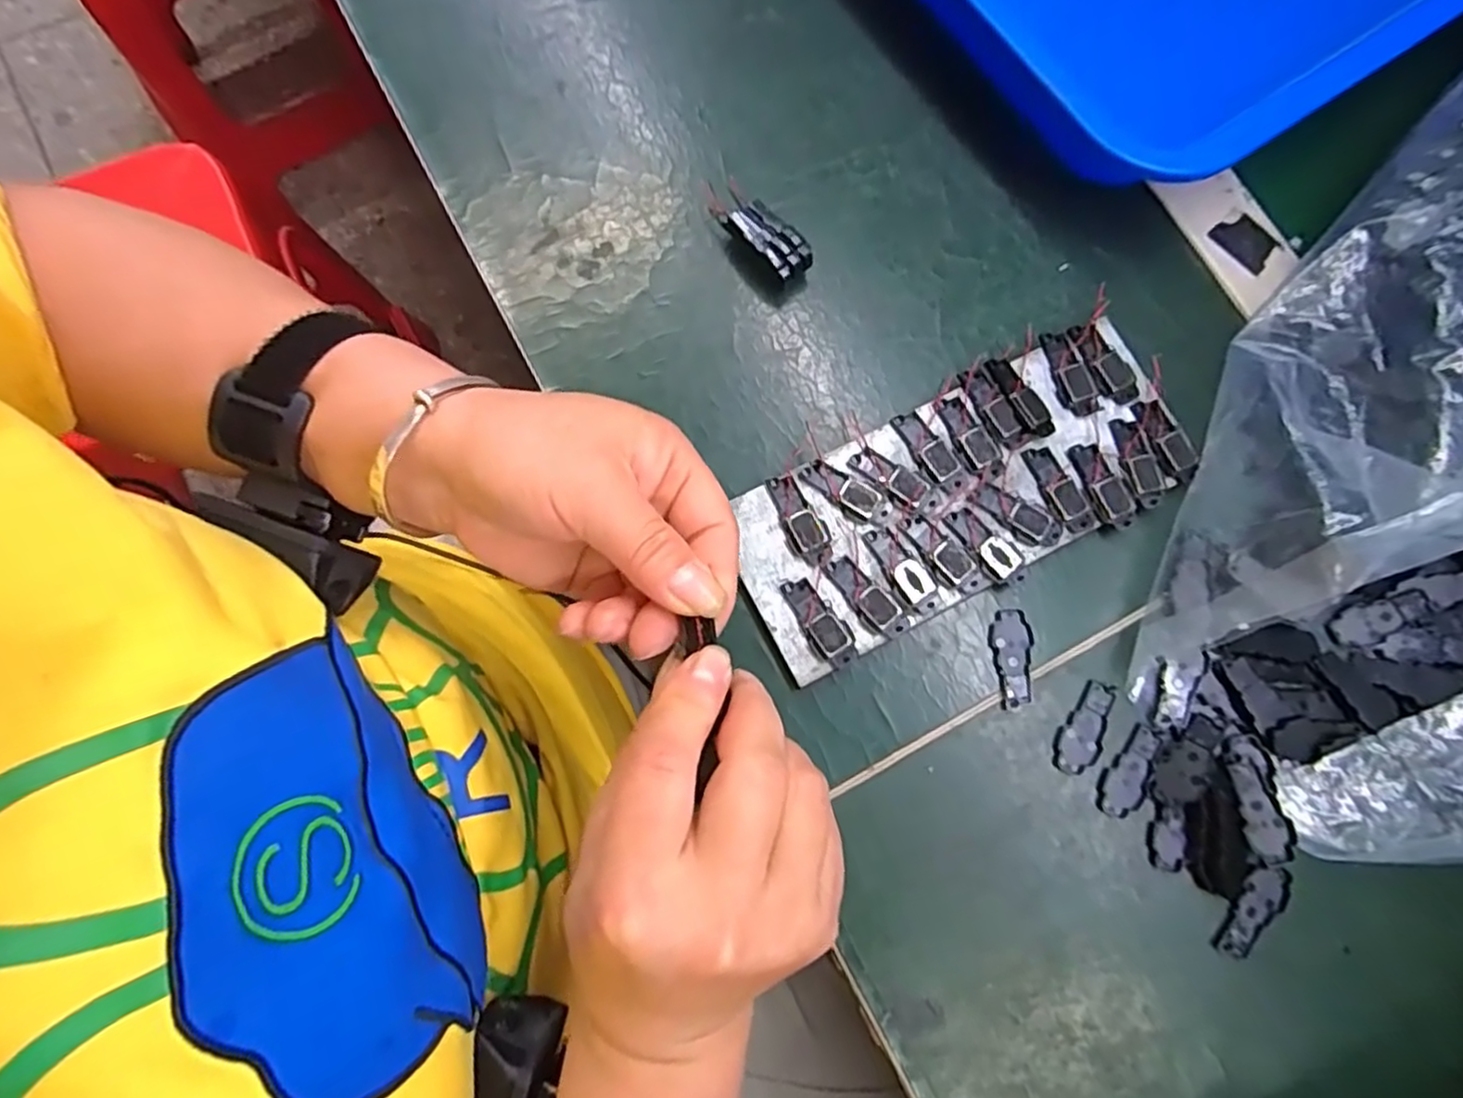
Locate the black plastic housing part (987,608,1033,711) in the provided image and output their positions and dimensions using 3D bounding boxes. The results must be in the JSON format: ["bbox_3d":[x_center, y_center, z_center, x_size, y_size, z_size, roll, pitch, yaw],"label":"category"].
[{"bbox_3d":[0.113,0.044,0.286,0.017,0.004,0.039,5,79,0],"label":"black plastic housing part"}]

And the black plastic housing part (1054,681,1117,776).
[{"bbox_3d":[0.142,0.071,0.281,0.016,0.004,0.038,30,80,5],"label":"black plastic housing part"}]

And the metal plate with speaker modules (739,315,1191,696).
[{"bbox_3d":[0.095,-0.023,0.294,0.191,0.011,0.079,-26,80,-6],"label":"metal plate with speaker modules"}]

